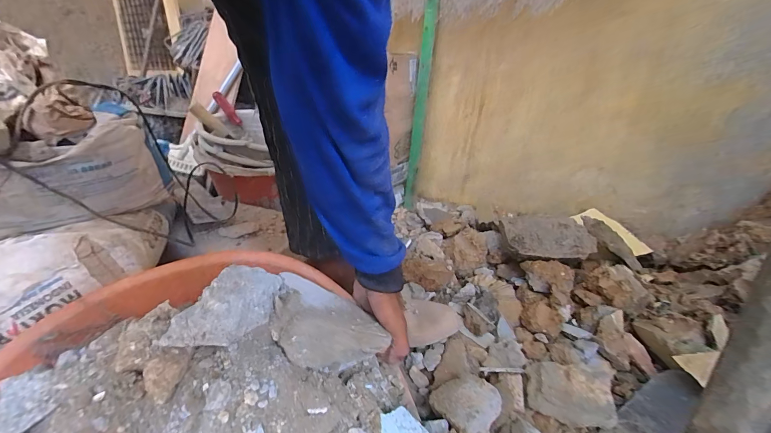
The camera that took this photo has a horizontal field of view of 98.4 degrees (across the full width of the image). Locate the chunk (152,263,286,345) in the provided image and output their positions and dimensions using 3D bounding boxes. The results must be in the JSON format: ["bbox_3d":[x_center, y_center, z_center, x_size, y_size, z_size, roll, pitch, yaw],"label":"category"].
[{"bbox_3d":[-0.160,0.093,0.339,0.063,0.040,0.122,12,25,17],"label":"chunk"}]

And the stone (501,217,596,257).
[{"bbox_3d":[0.312,0.039,0.632,0.164,0.026,0.083,7,64,4],"label":"stone"}]

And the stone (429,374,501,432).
[{"bbox_3d":[0.096,0.231,0.405,0.068,0.039,0.067,4,24,-2],"label":"stone"}]

